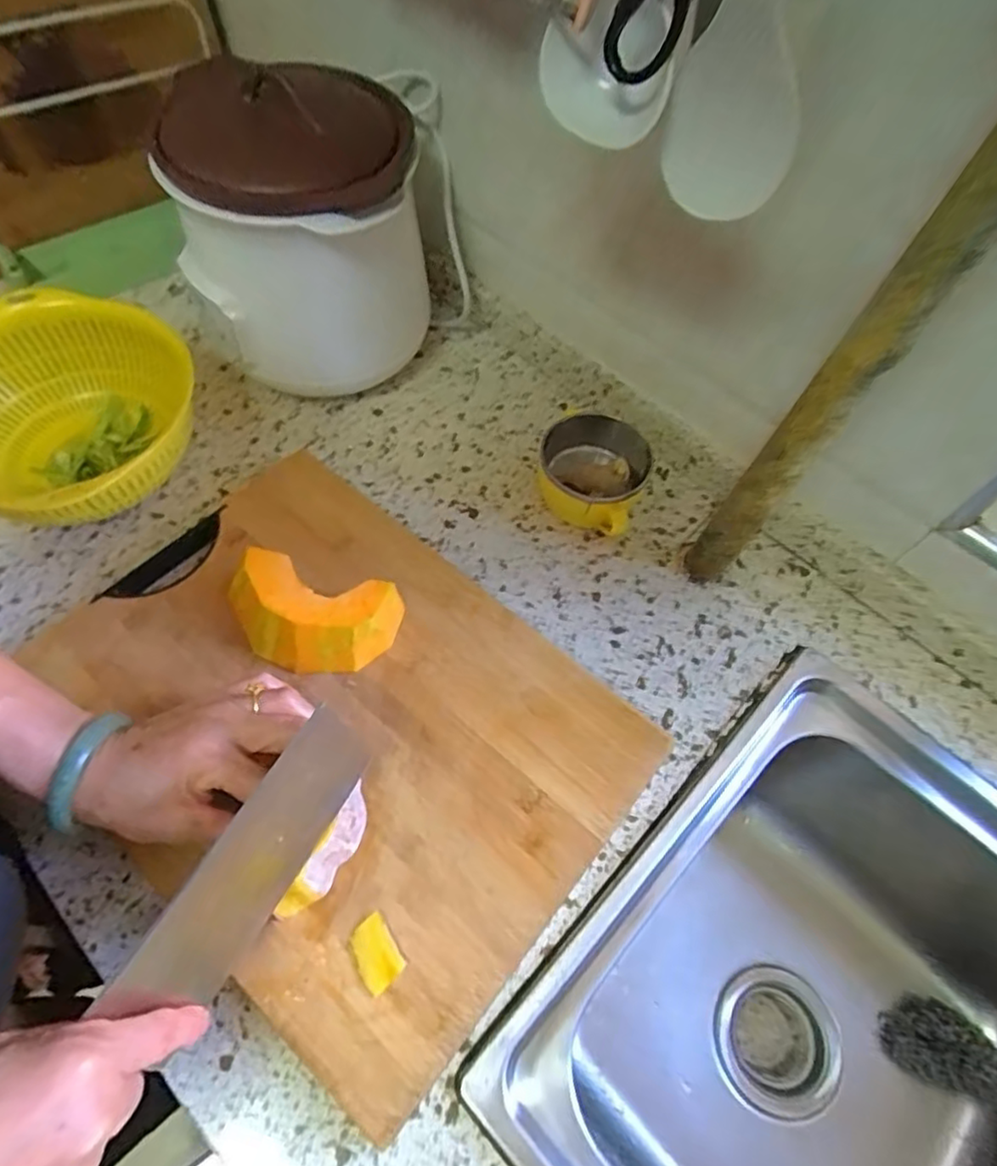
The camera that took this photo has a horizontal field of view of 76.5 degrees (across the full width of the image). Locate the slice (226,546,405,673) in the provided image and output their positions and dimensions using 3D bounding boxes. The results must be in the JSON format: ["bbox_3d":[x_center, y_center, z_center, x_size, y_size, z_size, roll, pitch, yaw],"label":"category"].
[{"bbox_3d":[-0.136,0.024,0.452,0.121,0.039,0.067,12,61,3],"label":"slice"}]

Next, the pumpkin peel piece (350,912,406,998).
[{"bbox_3d":[-0.074,0.221,0.377,0.025,0.005,0.038,-31,67,-19],"label":"pumpkin peel piece"}]

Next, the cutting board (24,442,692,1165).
[{"bbox_3d":[-0.117,0.098,0.457,0.396,0.029,0.285,38,65,16],"label":"cutting board"}]

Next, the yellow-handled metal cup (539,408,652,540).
[{"bbox_3d":[0.081,-0.103,0.571,0.105,0.048,0.093,28,63,11],"label":"yellow-handled metal cup"}]

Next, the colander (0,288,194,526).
[{"bbox_3d":[-0.368,-0.130,0.520,0.192,0.112,0.205,2,61,-3],"label":"colander"}]

